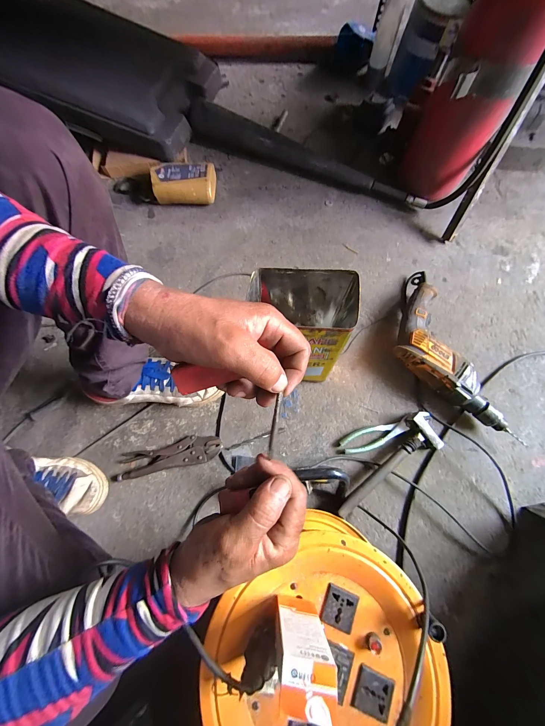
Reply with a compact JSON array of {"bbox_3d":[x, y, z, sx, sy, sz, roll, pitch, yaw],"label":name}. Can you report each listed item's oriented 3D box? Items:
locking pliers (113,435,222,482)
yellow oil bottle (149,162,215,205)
[{"bbox_3d":[-0.211,0.189,0.548,0.214,0.026,0.055,-11,71,-4],"label":"locking pliers"},{"bbox_3d":[-0.246,-0.506,0.761,0.171,0.056,0.109,-1,75,2],"label":"yellow oil bottle"}]

